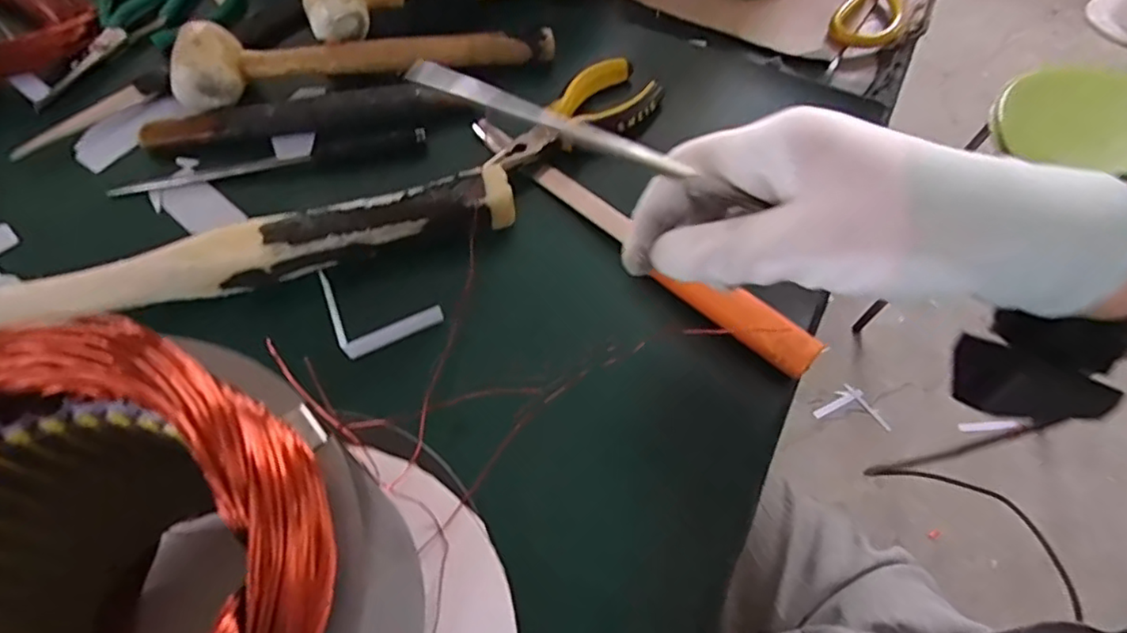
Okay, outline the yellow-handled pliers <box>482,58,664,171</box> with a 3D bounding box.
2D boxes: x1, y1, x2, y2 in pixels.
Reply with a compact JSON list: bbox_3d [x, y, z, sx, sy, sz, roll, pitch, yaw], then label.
[{"bbox_3d":[0.011,-0.126,0.418,0.052,0.025,0.142,37,65,18],"label":"yellow-handled pliers"}]

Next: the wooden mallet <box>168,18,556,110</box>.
[{"bbox_3d":[-0.139,-0.194,0.452,0.259,0.040,0.055,-10,61,-8],"label":"wooden mallet"}]

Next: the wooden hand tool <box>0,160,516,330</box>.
[{"bbox_3d":[-0.189,-0.033,0.359,0.322,0.037,0.030,-14,62,-10],"label":"wooden hand tool"}]

